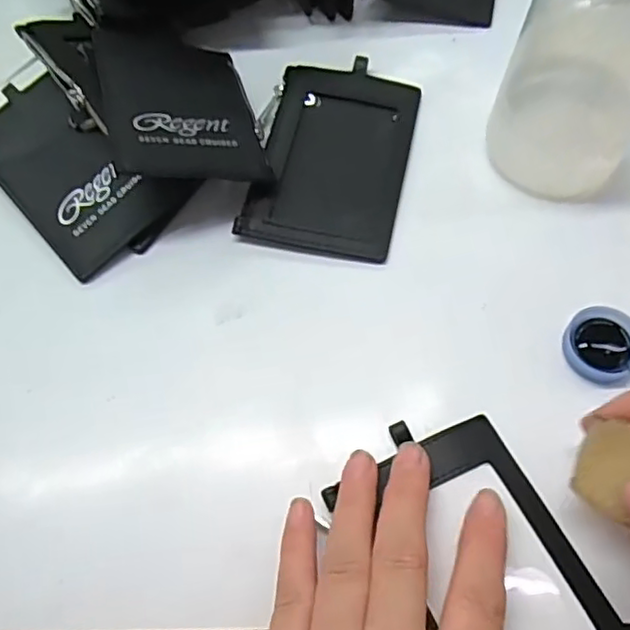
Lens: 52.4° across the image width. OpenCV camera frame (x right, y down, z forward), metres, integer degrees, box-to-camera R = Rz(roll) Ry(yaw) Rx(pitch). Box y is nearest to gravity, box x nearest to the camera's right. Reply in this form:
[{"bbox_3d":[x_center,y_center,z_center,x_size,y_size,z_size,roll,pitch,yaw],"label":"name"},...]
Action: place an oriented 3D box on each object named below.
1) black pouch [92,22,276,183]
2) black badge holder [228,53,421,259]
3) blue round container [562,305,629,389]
[{"bbox_3d":[-0.068,-0.108,0.320,0.073,0.006,0.122,-4,52,-25],"label":"black pouch"},{"bbox_3d":[0.010,-0.081,0.323,0.071,0.008,0.114,11,65,9],"label":"black badge holder"},{"bbox_3d":[0.121,0.014,0.267,0.030,0.011,0.033,-1,64,3],"label":"blue round container"}]

